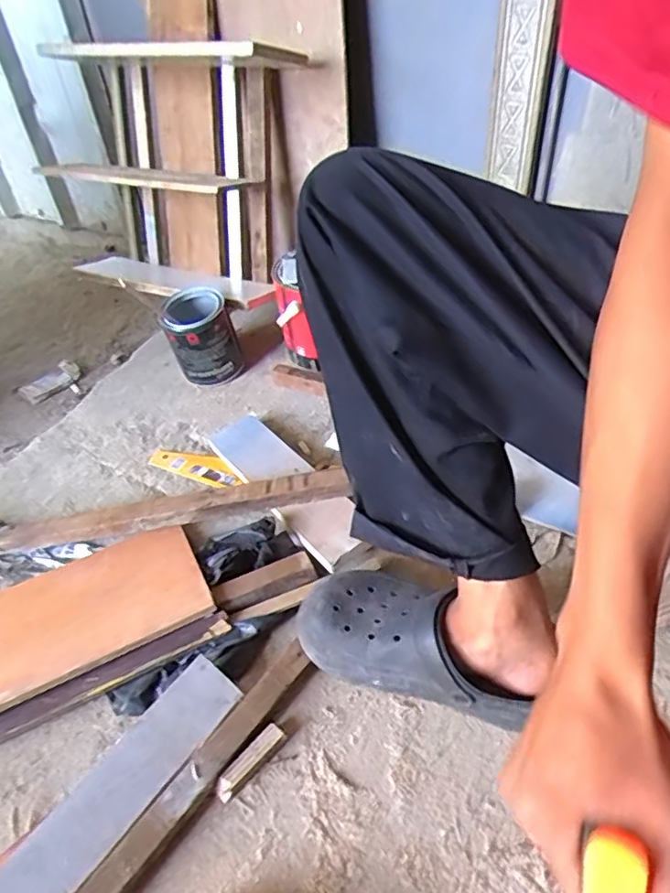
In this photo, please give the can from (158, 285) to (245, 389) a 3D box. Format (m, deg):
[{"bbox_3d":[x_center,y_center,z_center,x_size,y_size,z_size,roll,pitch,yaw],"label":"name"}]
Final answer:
[{"bbox_3d":[-0.221,-0.177,0.985,0.104,0.136,0.104,-3,45,3],"label":"can"}]

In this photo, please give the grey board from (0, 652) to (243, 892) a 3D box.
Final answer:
[{"bbox_3d":[-0.224,0.338,0.514,0.061,0.011,0.348,41,59,7],"label":"grey board"}]

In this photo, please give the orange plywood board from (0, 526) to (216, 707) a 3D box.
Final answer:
[{"bbox_3d":[-0.345,0.204,0.652,0.391,0.013,0.165,-21,37,-16],"label":"orange plywood board"}]

